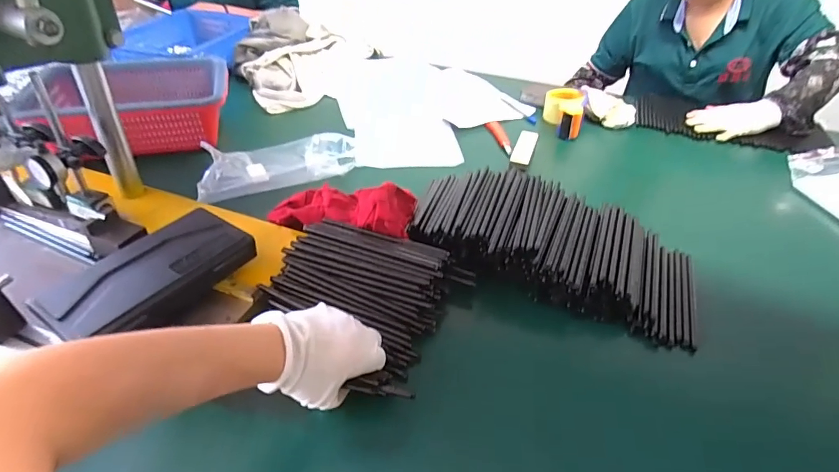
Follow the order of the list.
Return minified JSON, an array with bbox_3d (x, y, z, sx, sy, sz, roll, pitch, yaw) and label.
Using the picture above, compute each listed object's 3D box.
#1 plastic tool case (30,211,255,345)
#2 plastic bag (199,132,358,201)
[{"bbox_3d":[-0.294,0.049,0.495,0.104,0.057,0.196,25,44,23],"label":"plastic tool case"},{"bbox_3d":[-0.233,-0.119,0.746,0.255,0.060,0.114,-14,43,-20],"label":"plastic bag"}]

